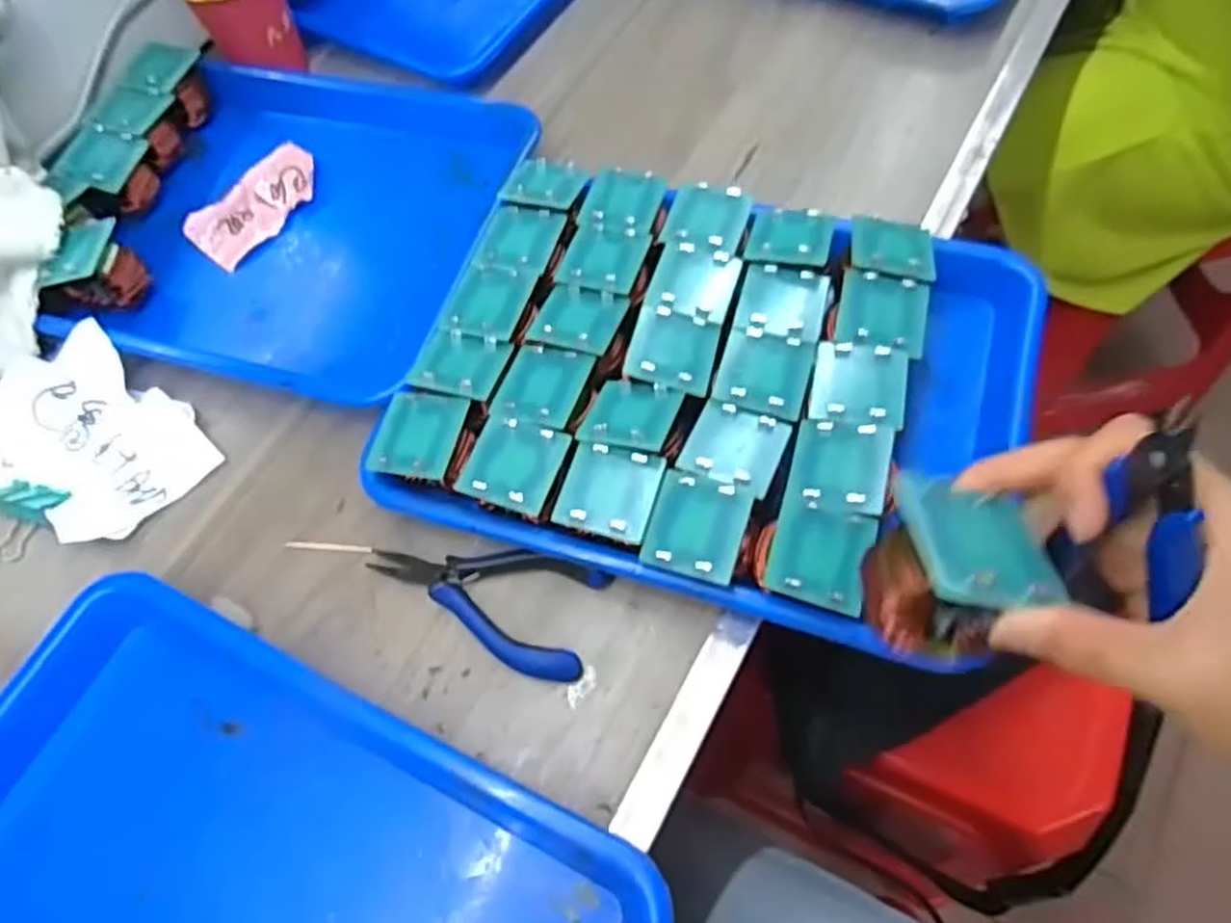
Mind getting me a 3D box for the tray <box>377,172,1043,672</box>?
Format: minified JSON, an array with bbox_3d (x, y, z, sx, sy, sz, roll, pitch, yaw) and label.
[{"bbox_3d":[0.054,-0.046,0.423,0.311,0.070,0.243,15,66,12],"label":"tray"}]

